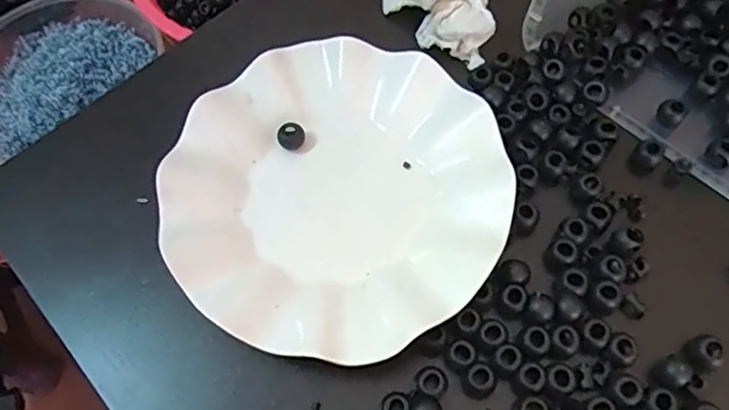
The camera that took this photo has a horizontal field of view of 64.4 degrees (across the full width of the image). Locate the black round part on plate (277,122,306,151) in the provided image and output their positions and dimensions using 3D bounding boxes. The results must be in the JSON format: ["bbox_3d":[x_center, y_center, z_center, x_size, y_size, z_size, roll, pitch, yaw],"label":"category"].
[{"bbox_3d":[-0.042,-0.040,0.337,0.015,0.013,0.013,-14,64,-4],"label":"black round part on plate"}]

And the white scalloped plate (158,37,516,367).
[{"bbox_3d":[-0.016,-0.009,0.315,0.176,0.029,0.177,-1,64,2],"label":"white scalloped plate"}]

